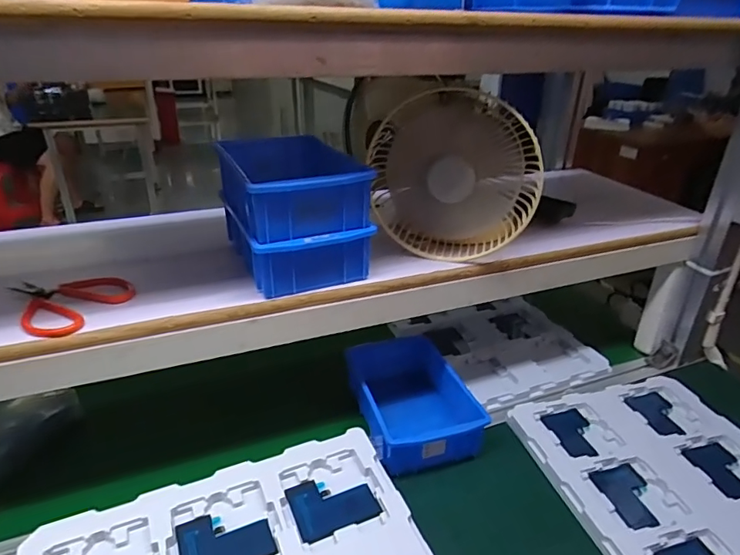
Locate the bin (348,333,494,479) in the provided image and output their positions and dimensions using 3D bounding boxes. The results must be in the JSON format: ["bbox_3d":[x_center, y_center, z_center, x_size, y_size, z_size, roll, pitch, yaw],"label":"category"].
[{"bbox_3d":[0.054,0.161,0.663,0.127,0.060,0.207,-8,29,-14],"label":"bin"}]

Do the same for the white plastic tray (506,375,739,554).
[{"bbox_3d":[0.359,0.240,0.572,0.266,0.015,0.313,-8,29,-14],"label":"white plastic tray"}]

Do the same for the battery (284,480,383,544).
[{"bbox_3d":[-0.036,0.214,0.468,0.076,0.004,0.060,-12,29,-23],"label":"battery"}]

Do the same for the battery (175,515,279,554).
[{"bbox_3d":[-0.126,0.230,0.430,0.075,0.007,0.060,-12,29,-23],"label":"battery"}]

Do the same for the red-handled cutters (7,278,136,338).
[{"bbox_3d":[-0.296,0.019,0.495,0.097,0.018,0.121,-20,34,-35],"label":"red-handled cutters"}]

